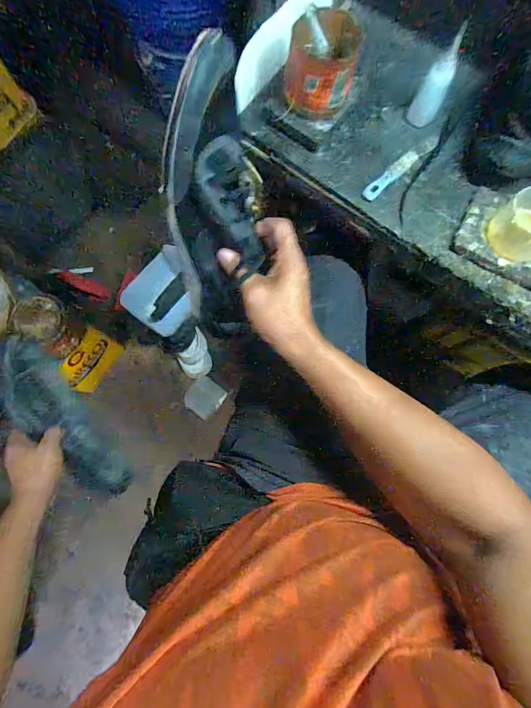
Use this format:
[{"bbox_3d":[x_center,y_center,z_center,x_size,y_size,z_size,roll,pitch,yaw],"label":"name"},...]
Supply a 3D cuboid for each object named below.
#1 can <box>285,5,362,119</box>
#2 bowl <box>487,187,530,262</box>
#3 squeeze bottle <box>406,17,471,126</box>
[{"bbox_3d":[0.068,-0.338,0.429,0.081,0.080,0.071,7,78,0],"label":"can"},{"bbox_3d":[0.301,-0.145,0.426,0.072,0.051,0.070,-35,81,-8],"label":"bowl"},{"bbox_3d":[0.212,-0.333,0.450,0.034,0.101,0.037,29,79,5],"label":"squeeze bottle"}]

